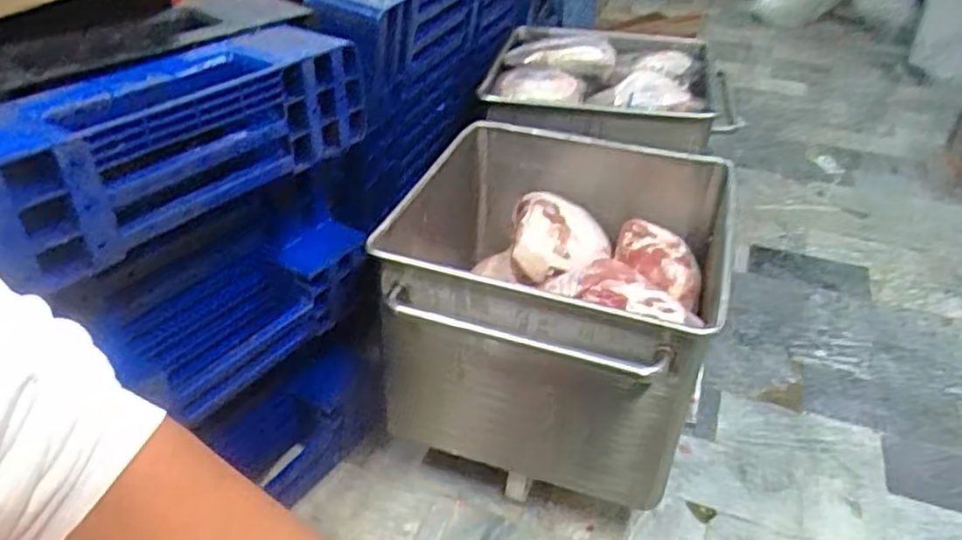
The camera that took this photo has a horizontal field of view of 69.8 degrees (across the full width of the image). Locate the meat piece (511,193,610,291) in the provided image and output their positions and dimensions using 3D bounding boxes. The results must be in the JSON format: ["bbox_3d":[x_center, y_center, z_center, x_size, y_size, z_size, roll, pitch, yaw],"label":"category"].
[{"bbox_3d":[0.175,-0.064,1.565,0.225,0.113,0.277,6,36,7],"label":"meat piece"}]

